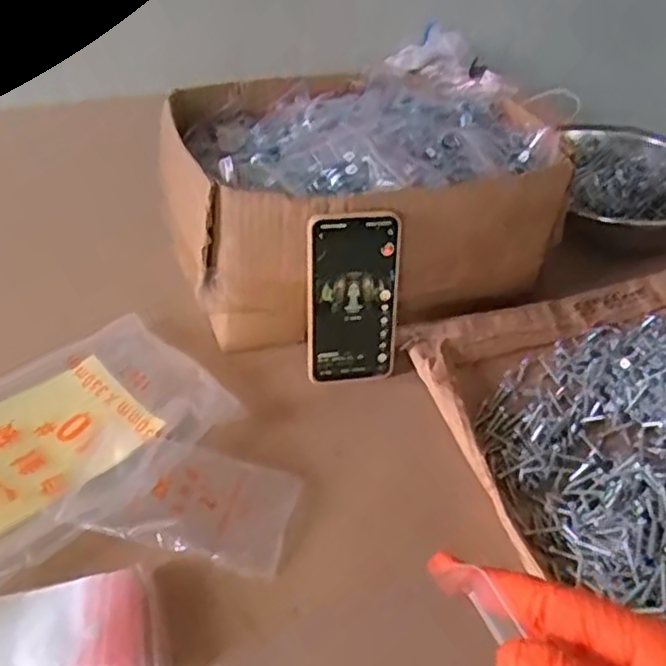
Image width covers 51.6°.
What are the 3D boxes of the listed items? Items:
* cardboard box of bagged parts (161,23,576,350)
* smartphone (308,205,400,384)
[{"bbox_3d":[0.025,-0.146,0.710,0.364,0.149,0.294,-10,40,-17],"label":"cardboard box of bagged parts"},{"bbox_3d":[0.017,-0.028,0.595,0.077,0.157,0.012,-5,30,-7],"label":"smartphone"}]

